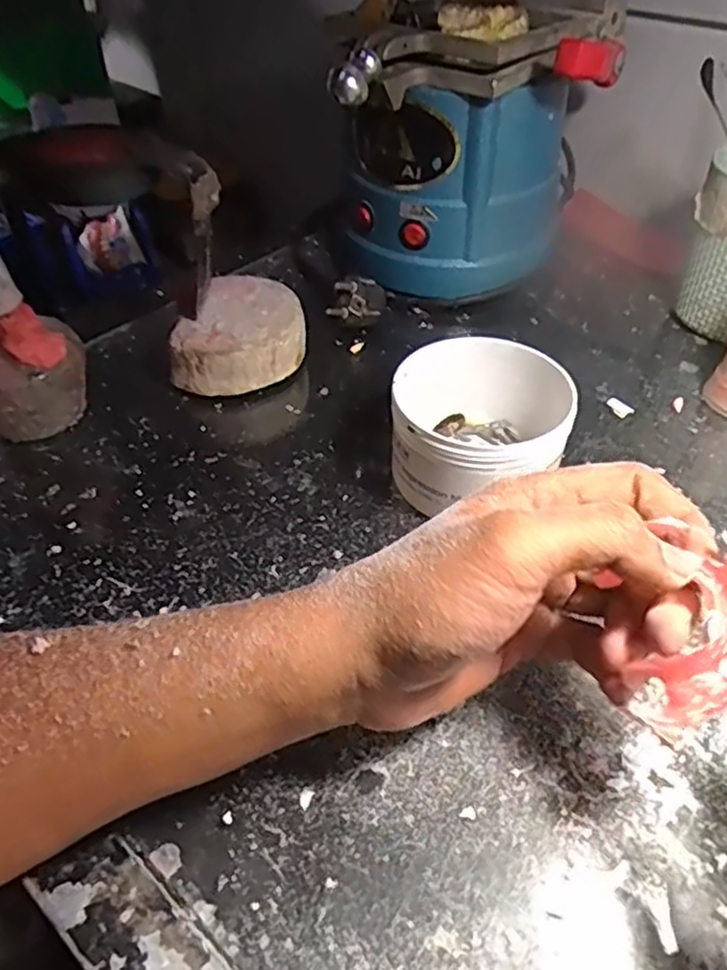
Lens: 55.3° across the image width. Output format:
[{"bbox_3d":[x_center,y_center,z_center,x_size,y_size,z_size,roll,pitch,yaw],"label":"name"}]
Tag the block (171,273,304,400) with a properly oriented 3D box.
[{"bbox_3d":[-0.083,-0.099,0.463,0.085,0.044,0.089,0,45,0],"label":"block"}]

